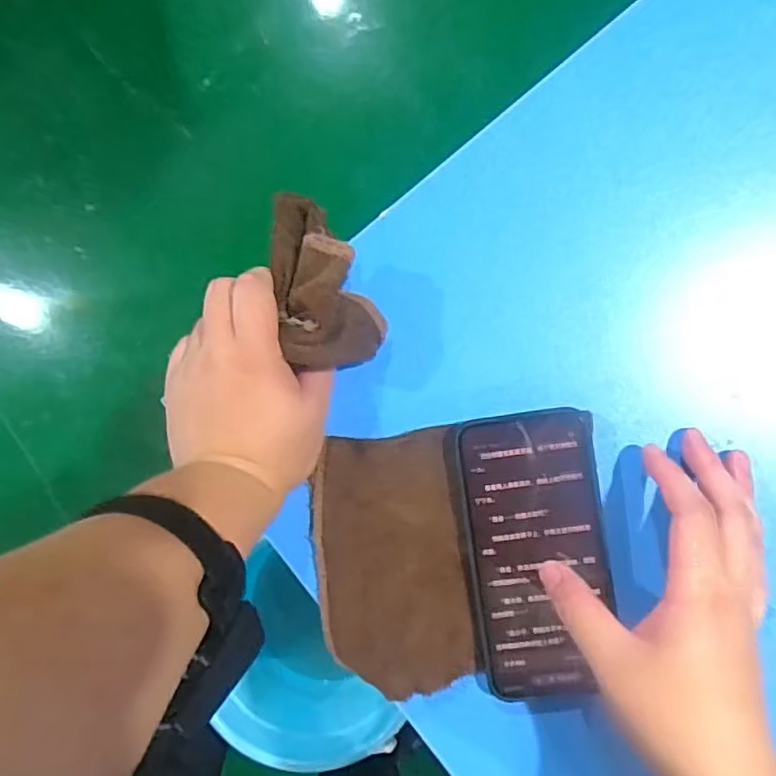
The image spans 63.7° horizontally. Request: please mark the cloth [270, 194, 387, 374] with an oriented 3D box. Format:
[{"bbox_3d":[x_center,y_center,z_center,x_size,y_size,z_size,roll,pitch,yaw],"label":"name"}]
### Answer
[{"bbox_3d":[-0.042,-0.065,0.361,0.051,0.045,0.109,-20,75,4],"label":"cloth"}]

